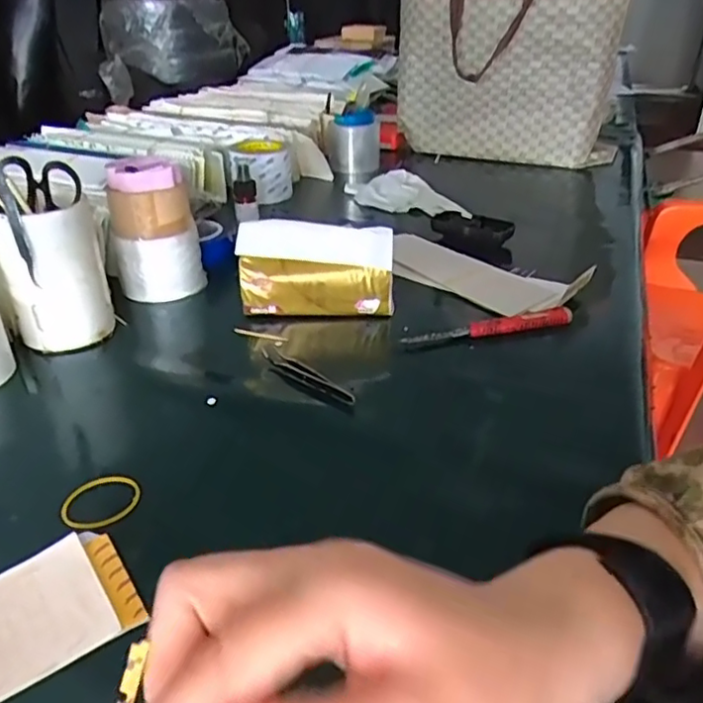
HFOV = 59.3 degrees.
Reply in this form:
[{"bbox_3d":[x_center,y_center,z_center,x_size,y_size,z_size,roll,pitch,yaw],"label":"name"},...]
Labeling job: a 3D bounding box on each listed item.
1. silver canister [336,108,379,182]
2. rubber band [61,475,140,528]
[{"bbox_3d":[0.011,-0.388,1.139,0.077,0.097,0.096,2,31,3],"label":"silver canister"},{"bbox_3d":[-0.170,0.102,0.422,0.044,0.004,0.051,22,35,26],"label":"rubber band"}]

